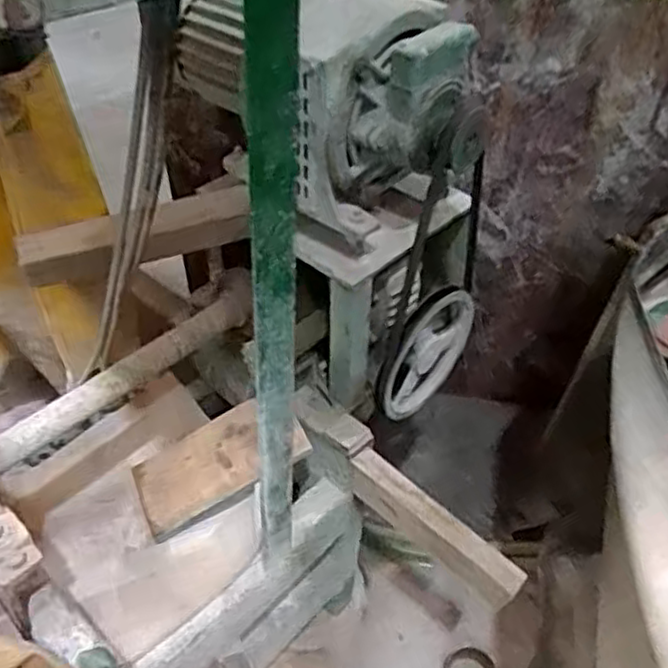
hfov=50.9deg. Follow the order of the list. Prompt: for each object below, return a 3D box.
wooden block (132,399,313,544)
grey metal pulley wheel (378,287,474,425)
[{"bbox_3d":[-0.161,0.174,0.976,0.241,0.023,0.118,-30,56,-3],"label":"wooden block"},{"bbox_3d":[0.134,0.029,1.007,0.029,0.208,0.193,33,51,30],"label":"grey metal pulley wheel"}]

